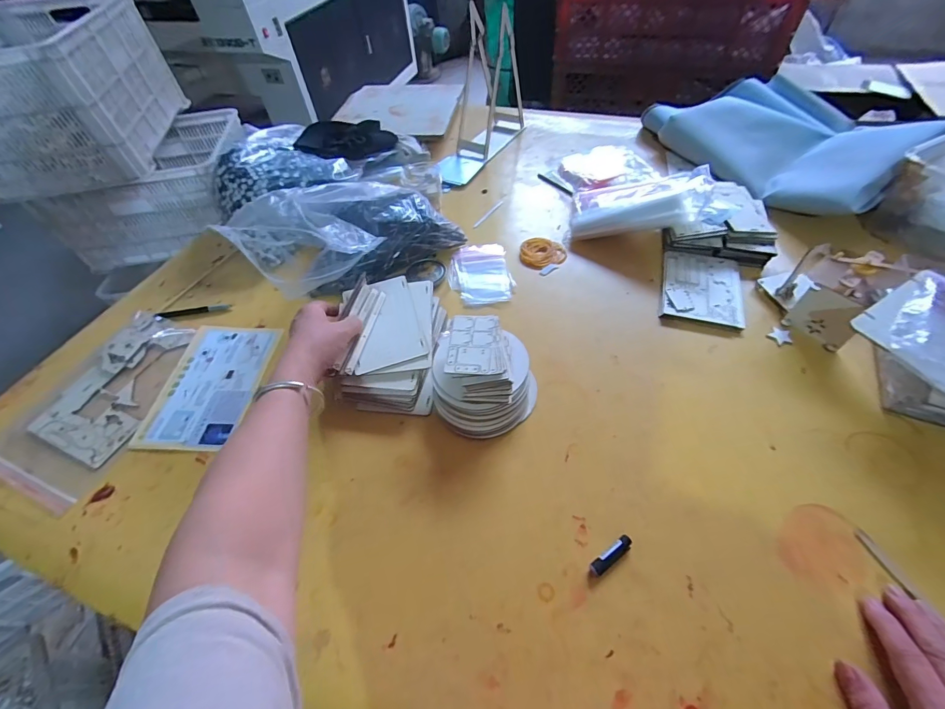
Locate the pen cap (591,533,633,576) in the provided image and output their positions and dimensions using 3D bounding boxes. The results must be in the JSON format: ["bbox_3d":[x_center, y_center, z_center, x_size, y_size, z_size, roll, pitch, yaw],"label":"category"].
[{"bbox_3d":[0.139,0.200,0.395,0.052,0.009,0.013,-32,57,-18],"label":"pen cap"}]

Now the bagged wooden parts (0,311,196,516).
[{"bbox_3d":[-0.519,0.057,0.562,0.184,0.010,0.275,16,56,16],"label":"bagged wooden parts"}]

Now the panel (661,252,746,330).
[{"bbox_3d":[0.350,-0.107,0.607,0.112,0.010,0.152,12,55,13],"label":"panel"}]

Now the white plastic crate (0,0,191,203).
[{"bbox_3d":[-1.215,-0.791,1.179,0.476,0.309,0.650,-10,53,-3],"label":"white plastic crate"}]

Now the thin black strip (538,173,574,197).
[{"bbox_3d":[0.173,-0.352,0.823,0.012,0.010,0.109,-31,58,-17],"label":"thin black strip"}]

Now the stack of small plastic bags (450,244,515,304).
[{"bbox_3d":[0.012,-0.140,0.670,0.101,0.006,0.140,-9,53,-2],"label":"stack of small plastic bags"}]

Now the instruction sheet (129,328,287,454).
[{"bbox_3d":[-0.370,0.040,0.568,0.136,0.008,0.202,2,54,2],"label":"instruction sheet"}]

